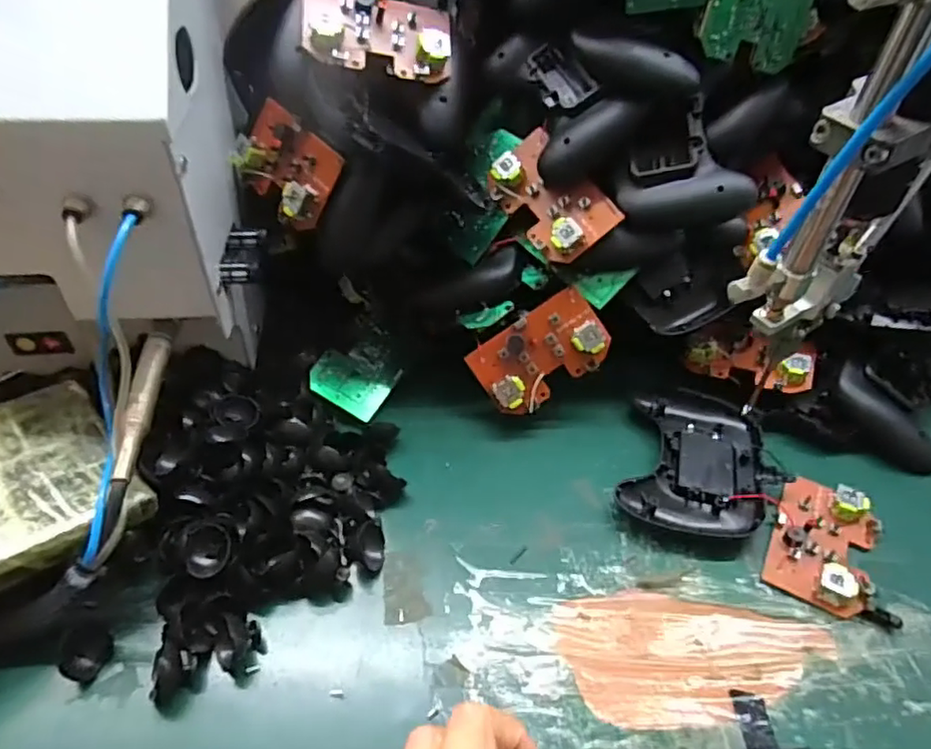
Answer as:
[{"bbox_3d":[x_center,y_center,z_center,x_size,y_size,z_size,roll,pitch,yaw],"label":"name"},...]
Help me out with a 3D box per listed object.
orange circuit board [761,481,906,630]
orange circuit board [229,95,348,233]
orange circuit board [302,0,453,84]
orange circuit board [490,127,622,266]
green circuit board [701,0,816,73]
[{"bbox_3d":[0.226,0.103,0.386,0.067,0.016,0.086,21,47,17],"label":"orange circuit board"},{"bbox_3d":[-0.117,-0.134,0.402,0.086,0.054,0.016,42,17,23],"label":"orange circuit board"},{"bbox_3d":[-0.052,-0.211,0.387,0.091,0.013,0.054,3,77,-20],"label":"orange circuit board"},{"bbox_3d":[0.056,-0.122,0.426,0.055,0.020,0.088,-40,75,5],"label":"orange circuit board"},{"bbox_3d":[0.187,-0.226,0.398,0.086,0.055,0.009,-3,35,-29],"label":"green circuit board"}]

